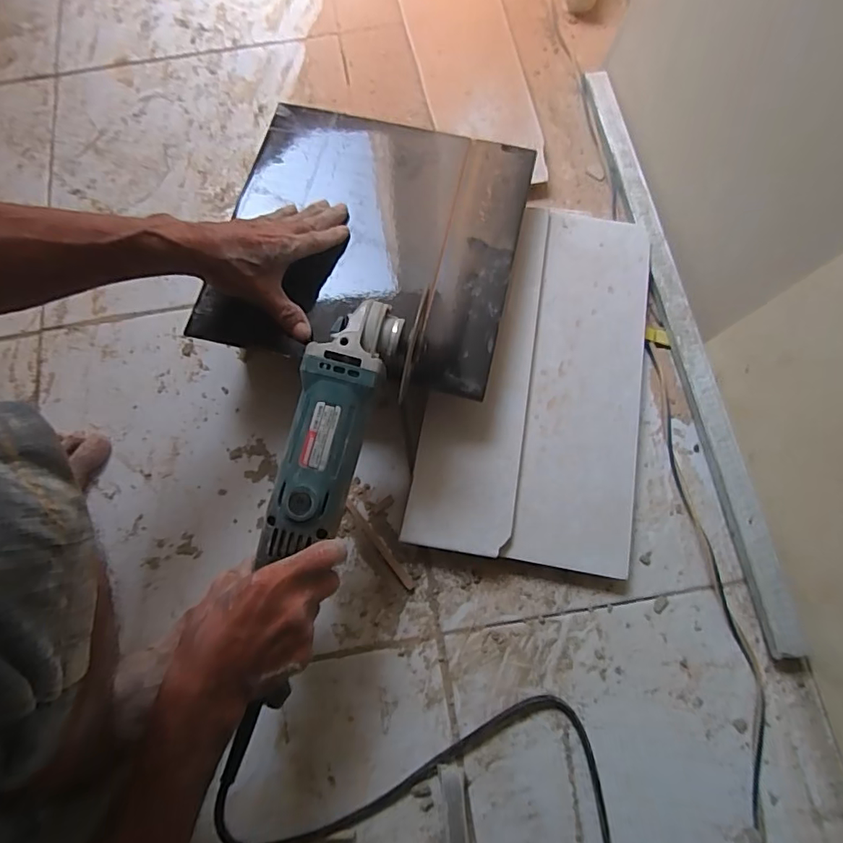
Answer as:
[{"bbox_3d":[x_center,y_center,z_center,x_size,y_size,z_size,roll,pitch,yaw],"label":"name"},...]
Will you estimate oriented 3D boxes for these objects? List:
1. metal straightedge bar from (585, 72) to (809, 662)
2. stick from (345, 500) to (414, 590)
[{"bbox_3d":[0.289,-0.119,0.564,0.041,0.025,0.693,-8,73,-2],"label":"metal straightedge bar"},{"bbox_3d":[-0.043,0.125,0.508,0.010,0.004,0.108,-36,76,-12],"label":"stick"}]

